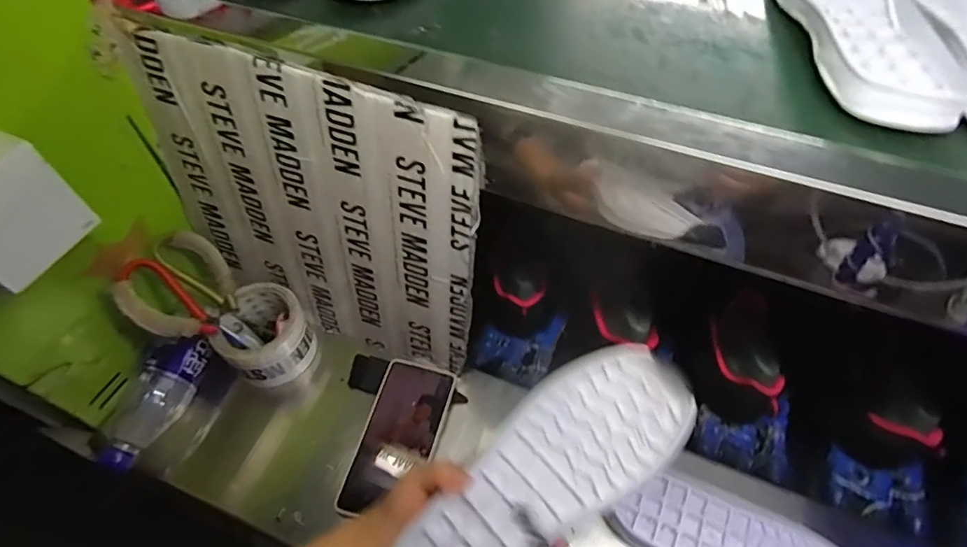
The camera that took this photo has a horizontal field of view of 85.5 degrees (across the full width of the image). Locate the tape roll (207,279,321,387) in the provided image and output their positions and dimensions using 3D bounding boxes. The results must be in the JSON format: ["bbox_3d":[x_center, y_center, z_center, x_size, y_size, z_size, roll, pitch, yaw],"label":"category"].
[{"bbox_3d":[-0.247,0.071,0.594,0.090,0.071,0.093,0,54,-1],"label":"tape roll"}]

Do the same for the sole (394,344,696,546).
[{"bbox_3d":[0.037,0.159,0.389,0.259,0.031,0.094,-42,62,-4],"label":"sole"}]

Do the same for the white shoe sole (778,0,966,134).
[{"bbox_3d":[0.294,-0.210,0.411,0.102,0.033,0.272,9,54,6],"label":"white shoe sole"}]

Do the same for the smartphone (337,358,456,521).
[{"bbox_3d":[-0.089,0.171,0.549,0.077,0.014,0.163,16,55,10],"label":"smartphone"}]

